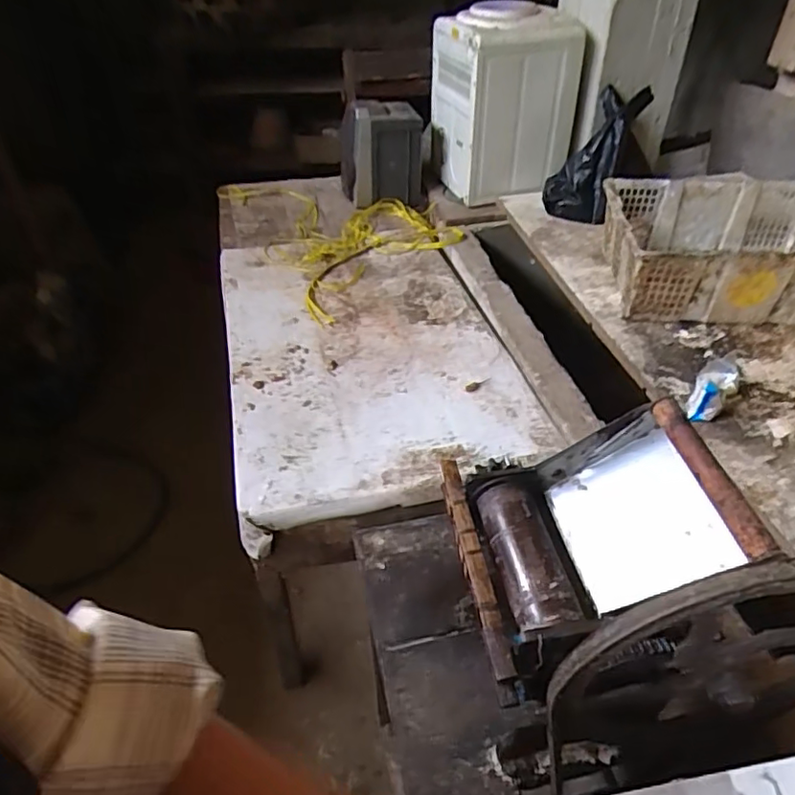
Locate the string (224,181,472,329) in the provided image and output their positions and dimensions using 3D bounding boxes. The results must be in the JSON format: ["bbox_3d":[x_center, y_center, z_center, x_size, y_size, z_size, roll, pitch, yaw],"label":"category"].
[{"bbox_3d":[-0.144,-0.483,1.618,0.493,0.041,0.813,-21,45,-20],"label":"string"}]

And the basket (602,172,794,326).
[{"bbox_3d":[0.702,-0.310,1.237,0.484,0.173,0.343,2,41,4],"label":"basket"}]

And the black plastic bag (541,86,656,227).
[{"bbox_3d":[0.509,-0.611,1.477,0.103,0.341,0.173,7,31,-35],"label":"black plastic bag"}]

